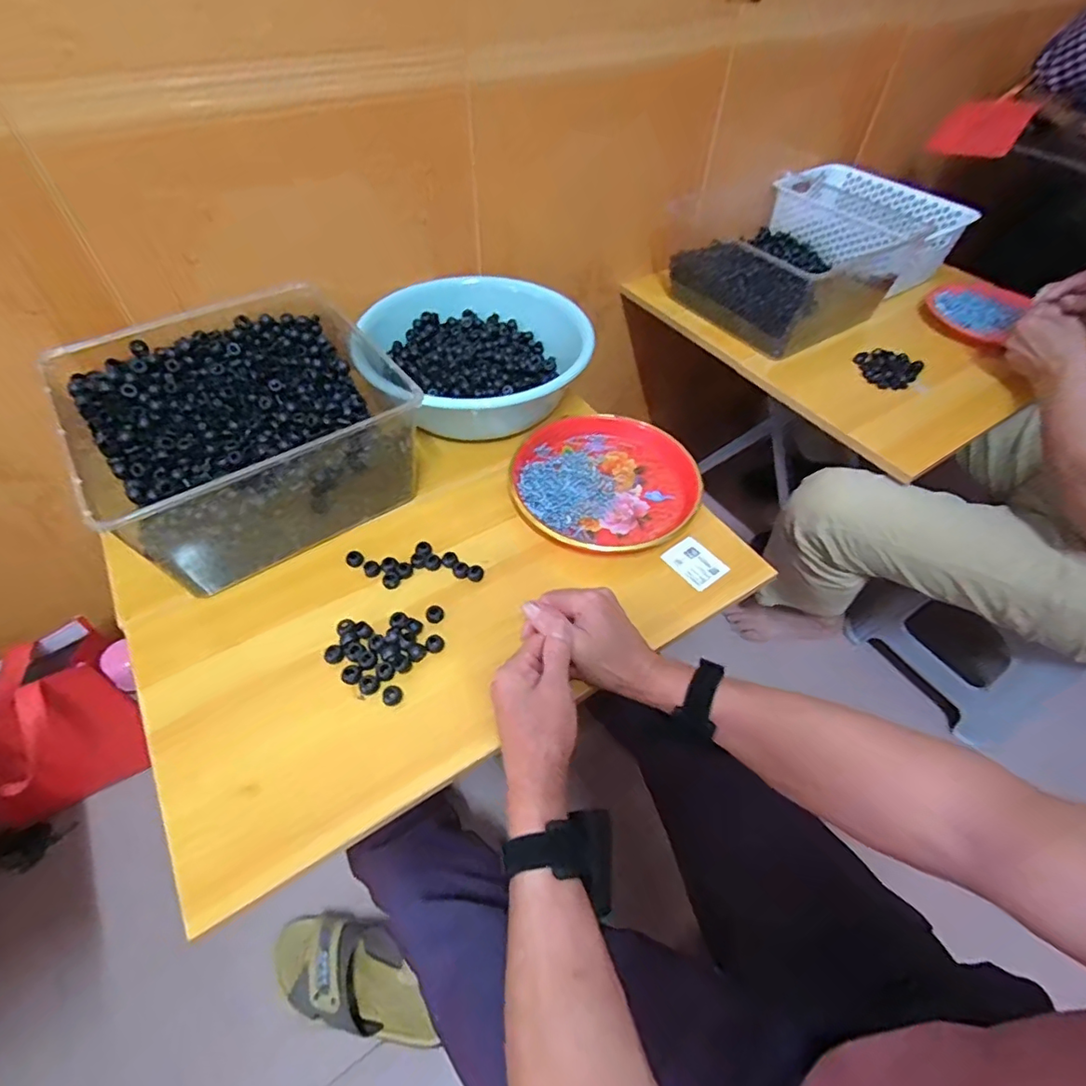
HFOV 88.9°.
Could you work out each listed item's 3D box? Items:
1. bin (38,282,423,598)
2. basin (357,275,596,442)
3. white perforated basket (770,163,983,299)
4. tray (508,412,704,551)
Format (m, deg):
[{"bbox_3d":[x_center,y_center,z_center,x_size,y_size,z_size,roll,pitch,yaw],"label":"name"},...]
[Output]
[{"bbox_3d":[-0.330,-0.128,0.619,0.303,0.134,0.298,-32,59,-24],"label":"bin"},{"bbox_3d":[-0.073,-0.263,0.745,0.246,0.096,0.244,1,51,-1],"label":"basin"},{"bbox_3d":[0.580,-0.582,1.004,0.216,0.099,0.316,-25,56,-21],"label":"white perforated basket"},{"bbox_3d":[0.068,-0.075,0.659,0.219,0.039,0.211,41,61,20],"label":"tray"}]

